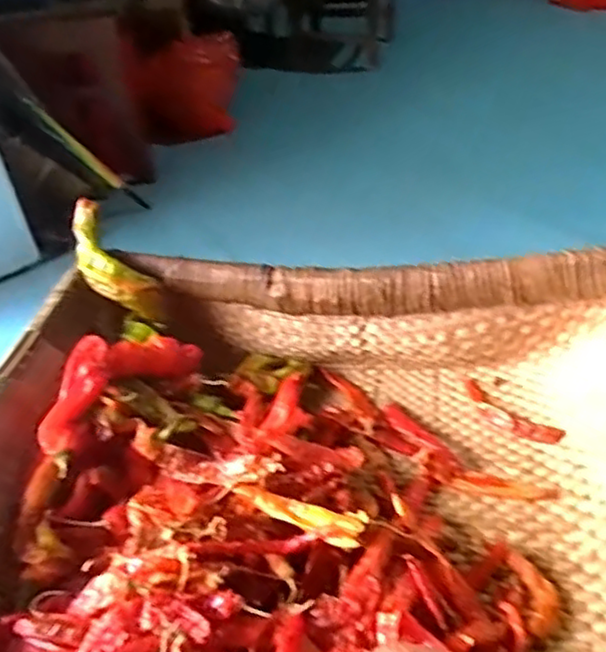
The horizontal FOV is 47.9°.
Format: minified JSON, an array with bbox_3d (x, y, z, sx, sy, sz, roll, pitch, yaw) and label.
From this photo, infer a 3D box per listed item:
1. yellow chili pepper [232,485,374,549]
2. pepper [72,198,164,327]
[{"bbox_3d":[-0.006,0.128,0.467,0.099,0.024,0.024,16,46,22],"label":"yellow chili pepper"},{"bbox_3d":[-0.183,-0.056,0.646,0.051,0.028,0.132,-33,78,-28],"label":"pepper"}]

